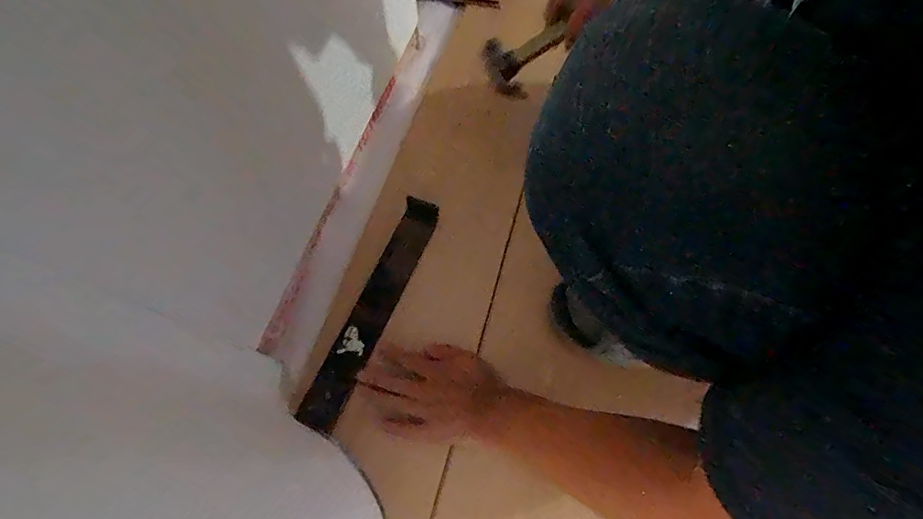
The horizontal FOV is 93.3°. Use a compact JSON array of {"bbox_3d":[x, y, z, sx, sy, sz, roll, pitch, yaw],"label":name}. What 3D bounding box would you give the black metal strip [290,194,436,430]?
[{"bbox_3d":[-0.116,0.062,0.582,0.050,0.010,0.326,25,70,-2],"label":"black metal strip"}]

